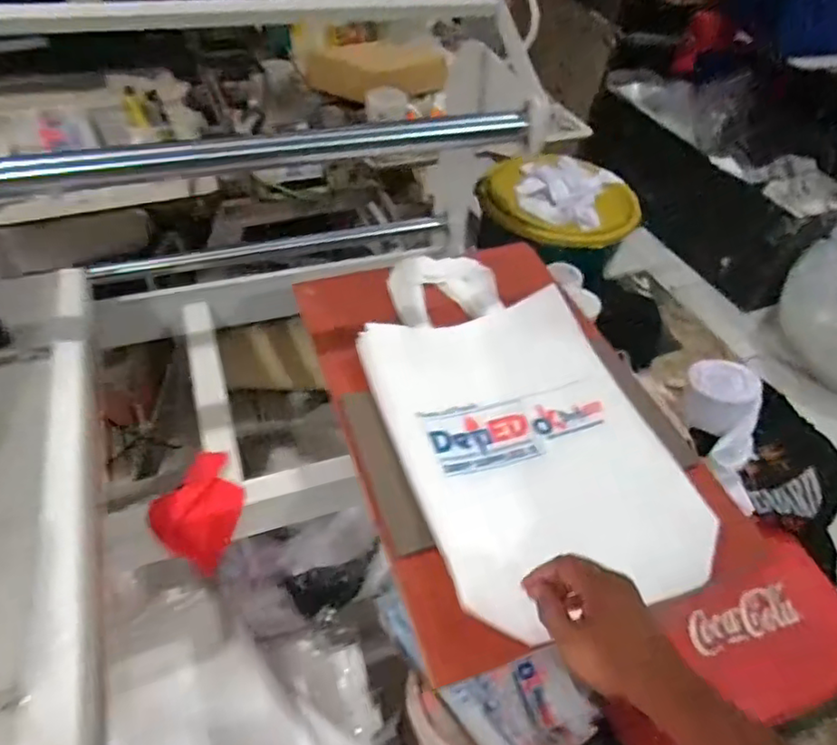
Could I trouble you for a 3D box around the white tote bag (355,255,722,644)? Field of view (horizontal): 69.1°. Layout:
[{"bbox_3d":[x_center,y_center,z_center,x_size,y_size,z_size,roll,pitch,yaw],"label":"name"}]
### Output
[{"bbox_3d":[0.101,0.028,0.769,0.295,0.055,0.565,-13,50,-17],"label":"white tote bag"}]

